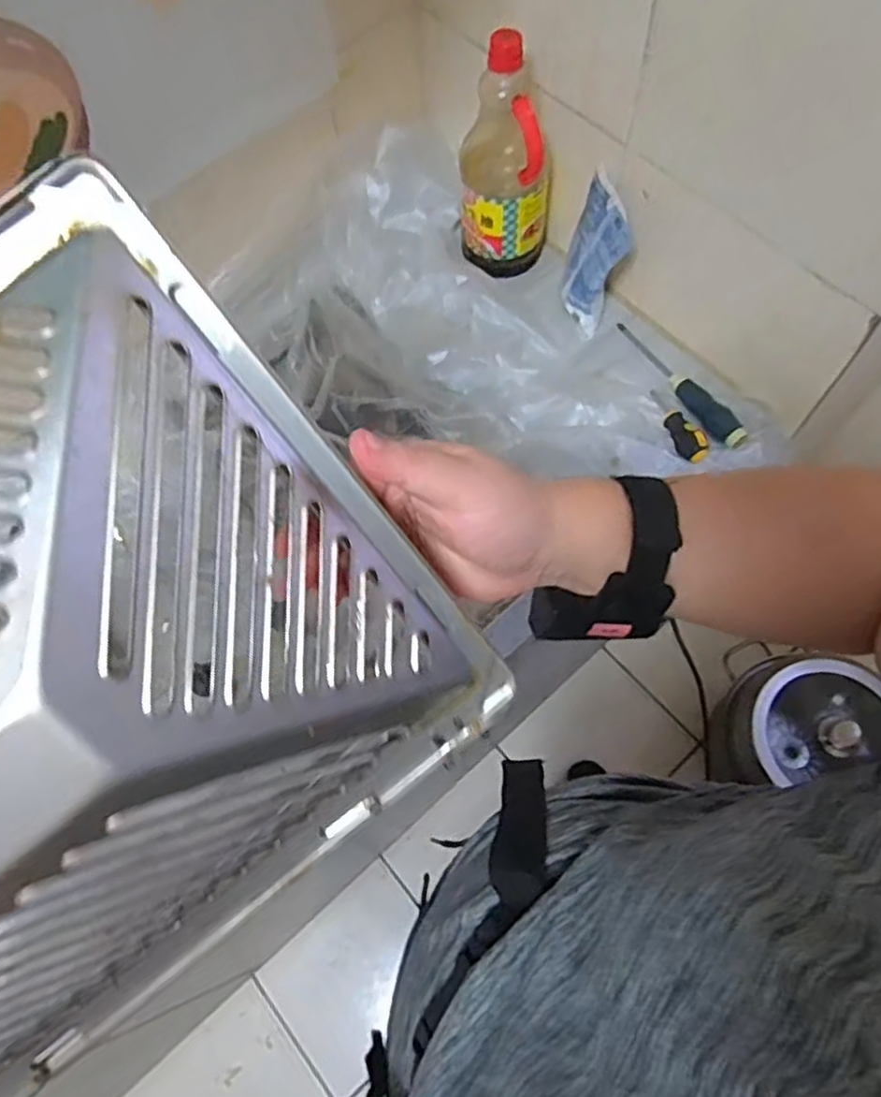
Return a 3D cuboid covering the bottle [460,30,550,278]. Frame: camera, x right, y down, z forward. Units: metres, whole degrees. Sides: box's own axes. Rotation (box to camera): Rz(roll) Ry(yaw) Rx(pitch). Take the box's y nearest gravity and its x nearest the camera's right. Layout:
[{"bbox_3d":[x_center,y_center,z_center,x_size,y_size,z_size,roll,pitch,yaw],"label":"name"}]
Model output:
[{"bbox_3d":[0.072,-0.428,0.791,0.103,0.244,0.086,4,67,5],"label":"bottle"}]

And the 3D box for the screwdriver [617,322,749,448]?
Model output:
[{"bbox_3d":[0.274,-0.192,0.818,0.032,0.025,0.206,-28,68,-9],"label":"screwdriver"}]

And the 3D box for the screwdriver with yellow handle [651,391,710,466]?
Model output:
[{"bbox_3d":[0.261,-0.141,0.792,0.032,0.024,0.101,-19,67,-5],"label":"screwdriver with yellow handle"}]

